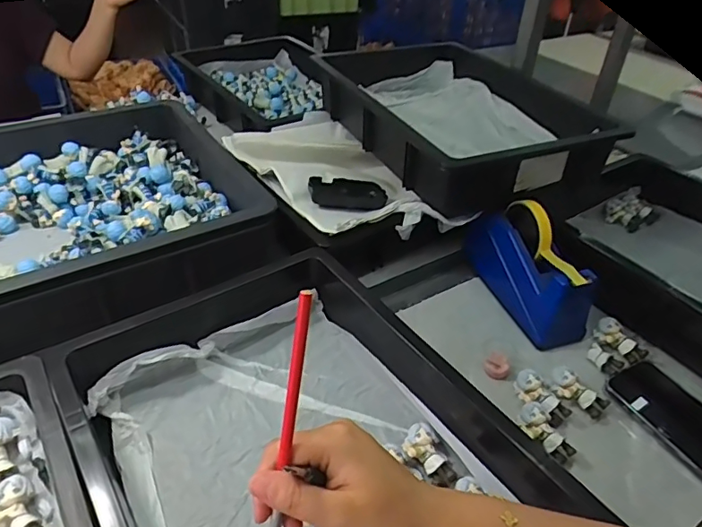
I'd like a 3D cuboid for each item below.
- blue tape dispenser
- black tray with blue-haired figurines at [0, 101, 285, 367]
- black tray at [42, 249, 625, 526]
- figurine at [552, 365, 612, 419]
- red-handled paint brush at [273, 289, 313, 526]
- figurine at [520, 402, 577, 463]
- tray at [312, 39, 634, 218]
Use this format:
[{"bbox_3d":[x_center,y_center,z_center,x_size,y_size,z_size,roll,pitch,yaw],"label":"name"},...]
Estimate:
[{"bbox_3d":[0.233,0.000,0.683,0.068,0.126,0.196,-13,41,-20],"label":"blue tape dispenser"},{"bbox_3d":[-0.463,-0.038,0.661,0.647,0.122,0.422,-19,43,-27],"label":"black tray with blue-haired figurines"},{"bbox_3d":[-0.046,0.168,0.468,0.324,0.104,0.497,-20,44,-28],"label":"black tray"},{"bbox_3d":[0.255,0.140,0.582,0.044,0.021,0.069,-13,41,-21],"label":"figurine"},{"bbox_3d":[-0.034,0.095,0.275,0.009,0.166,0.007,9,10,6],"label":"red-handled paint brush"},{"bbox_3d":[0.199,0.174,0.530,0.029,0.023,0.064,-18,54,-29],"label":"figurine"},{"bbox_3d":[0.145,-0.240,0.827,0.287,0.112,0.471,-15,42,-23],"label":"tray"}]

